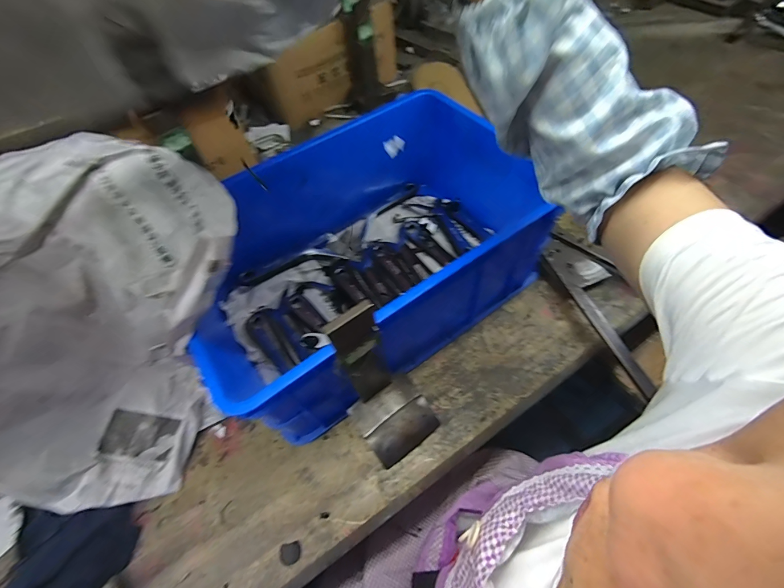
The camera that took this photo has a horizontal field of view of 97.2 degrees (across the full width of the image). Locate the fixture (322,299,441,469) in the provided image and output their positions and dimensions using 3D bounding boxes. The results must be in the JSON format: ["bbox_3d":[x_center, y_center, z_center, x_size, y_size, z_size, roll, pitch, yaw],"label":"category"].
[{"bbox_3d":[-0.005,0.113,0.401,0.100,0.260,0.102,-35,61,-17],"label":"fixture"}]

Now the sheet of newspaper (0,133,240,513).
[{"bbox_3d":[-0.376,0.048,0.445,0.426,0.314,0.322,-36,62,-18],"label":"sheet of newspaper"}]

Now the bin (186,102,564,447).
[{"bbox_3d":[-0.031,-0.083,0.577,0.529,0.188,0.364,-32,61,-16],"label":"bin"}]

